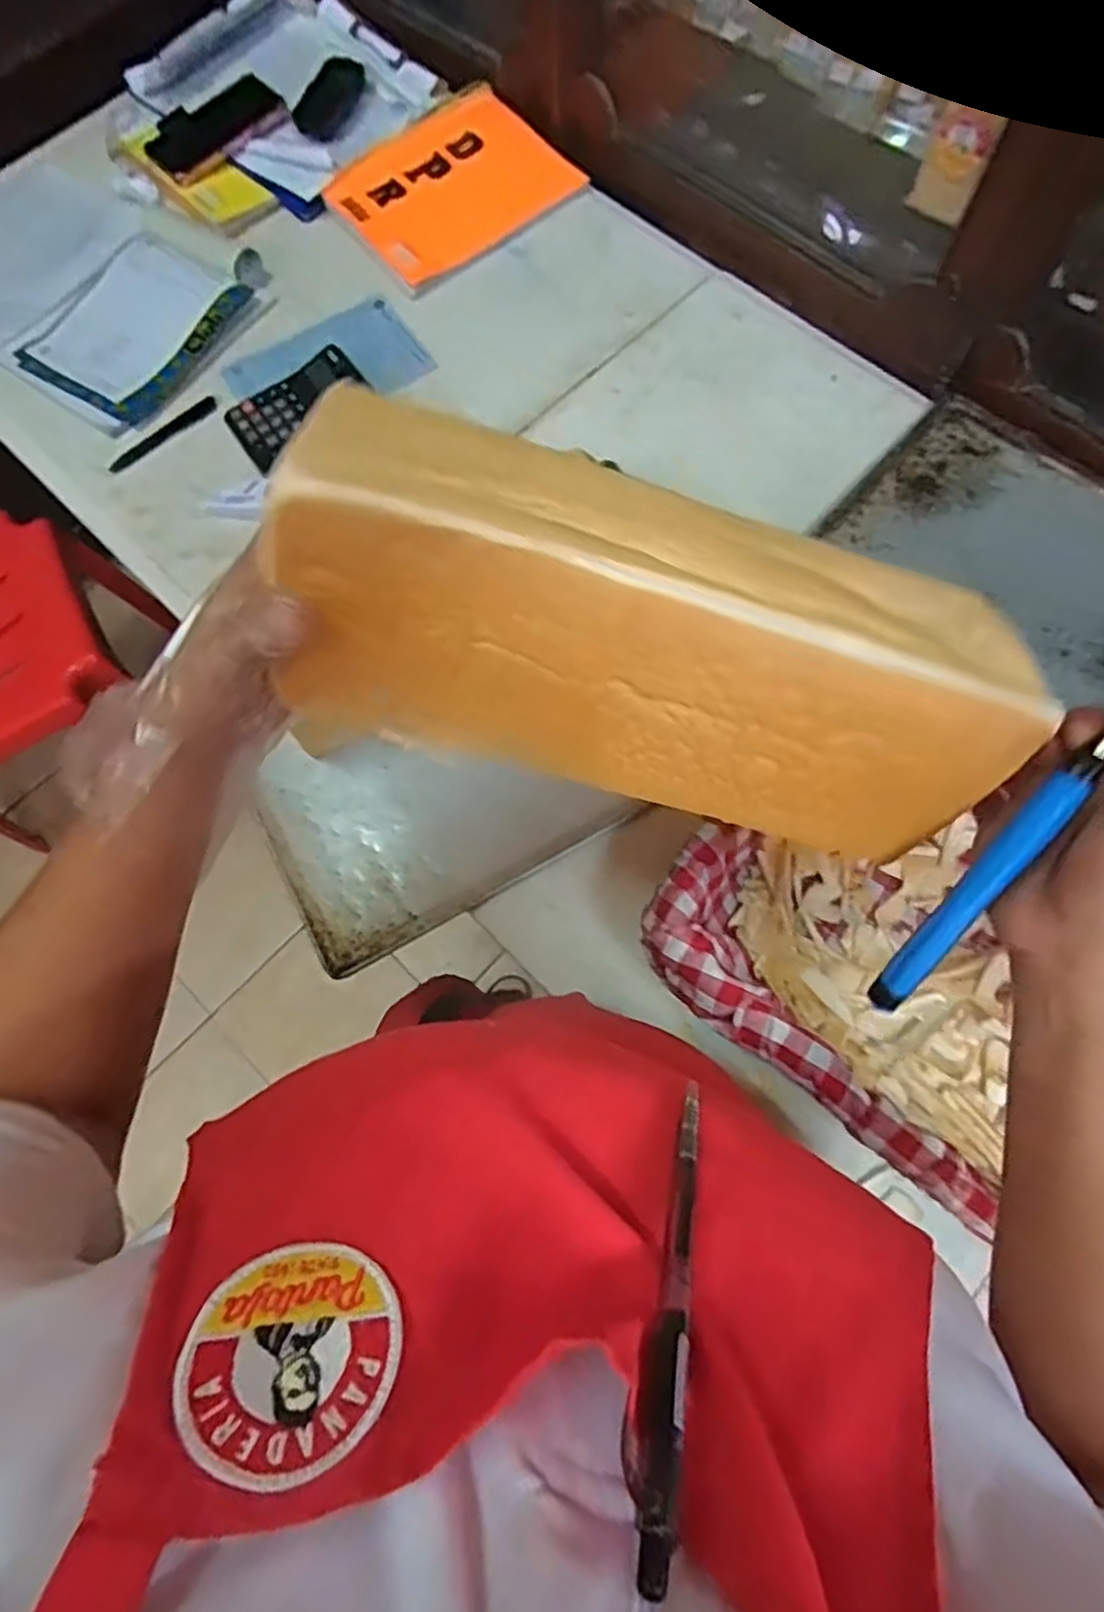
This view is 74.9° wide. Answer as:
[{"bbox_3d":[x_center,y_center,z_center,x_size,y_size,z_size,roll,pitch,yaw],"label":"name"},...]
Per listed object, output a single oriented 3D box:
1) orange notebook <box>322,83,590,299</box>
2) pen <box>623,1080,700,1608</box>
[{"bbox_3d":[-0.114,-0.718,0.829,0.248,0.030,0.197,-36,75,-9],"label":"orange notebook"},{"bbox_3d":[0.035,0.135,0.210,0.014,0.136,0.008,19,115,8],"label":"pen"}]

